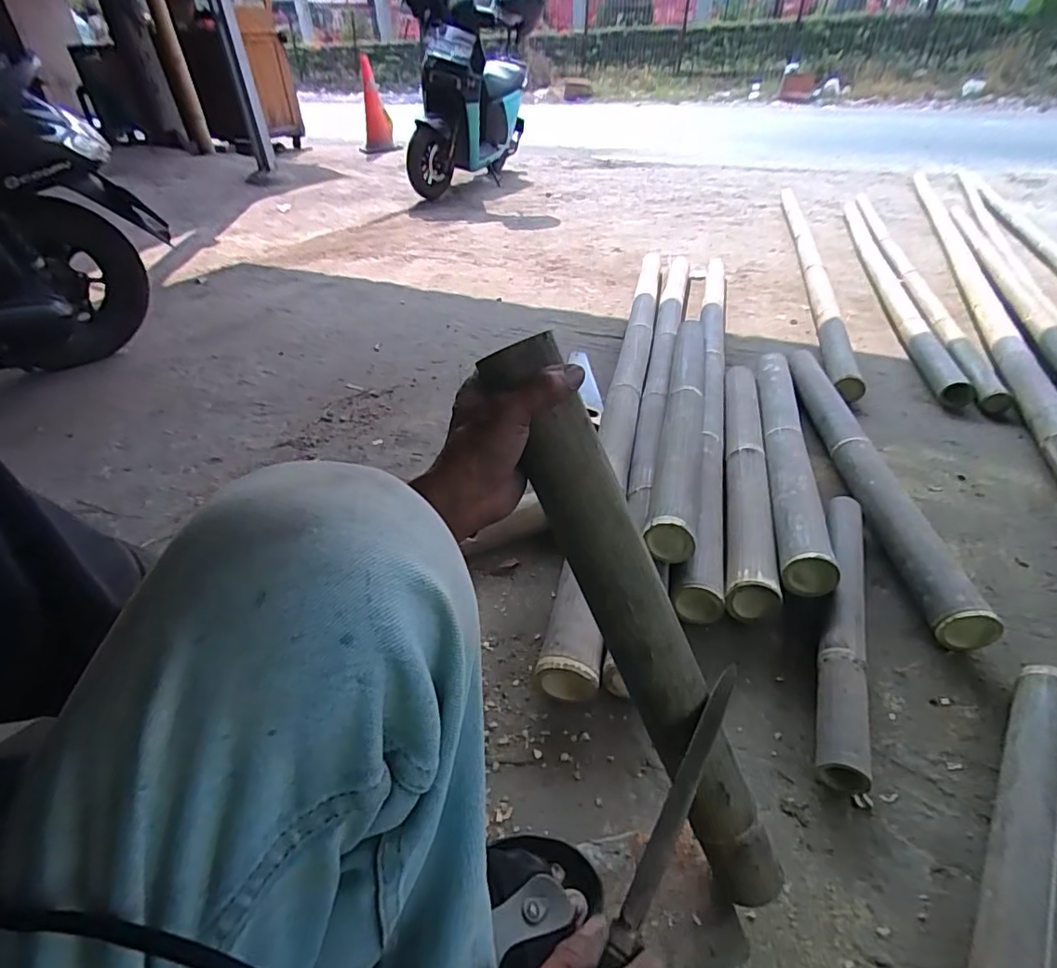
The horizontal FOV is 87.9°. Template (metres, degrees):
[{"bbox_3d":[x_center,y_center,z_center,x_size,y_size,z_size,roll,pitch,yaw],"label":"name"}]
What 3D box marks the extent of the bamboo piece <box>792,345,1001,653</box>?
[{"bbox_3d":[0.708,-0.073,1.214,0.088,0.088,1.021,4,36,6],"label":"bamboo piece"}]

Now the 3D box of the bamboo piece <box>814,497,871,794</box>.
[{"bbox_3d":[0.486,0.197,0.851,0.070,0.062,0.558,15,39,20],"label":"bamboo piece"}]

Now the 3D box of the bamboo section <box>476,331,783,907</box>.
[{"bbox_3d":[0.099,0.142,0.452,0.063,0.542,0.050,-9,21,47],"label":"bamboo section"}]

